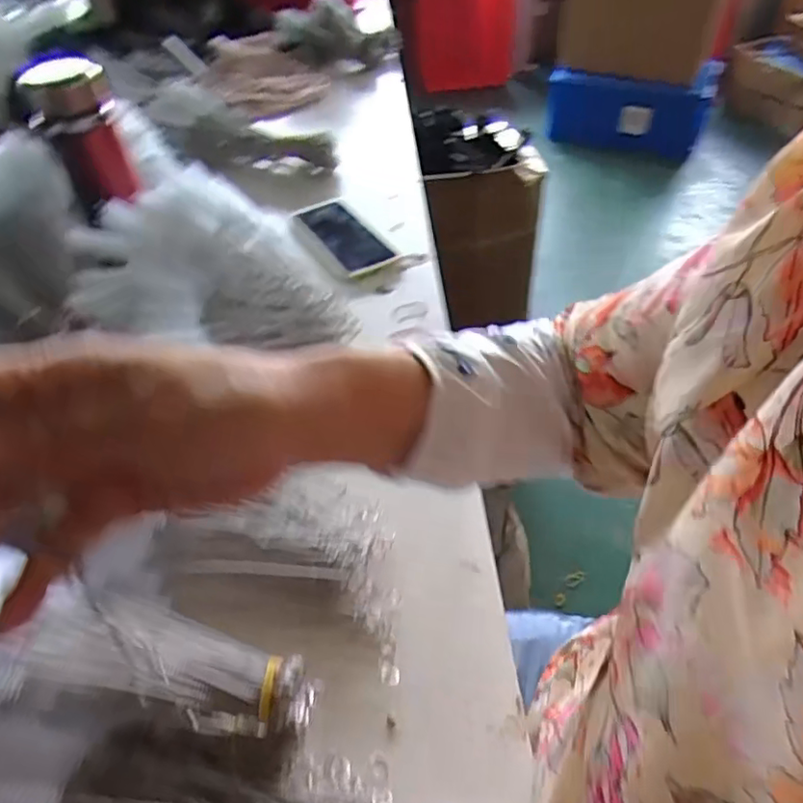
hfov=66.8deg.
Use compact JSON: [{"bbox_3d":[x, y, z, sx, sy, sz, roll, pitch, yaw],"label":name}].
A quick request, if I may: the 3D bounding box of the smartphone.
[{"bbox_3d":[-0.072,-0.206,0.738,0.075,0.013,0.175,-26,51,-21],"label":"smartphone"}]

